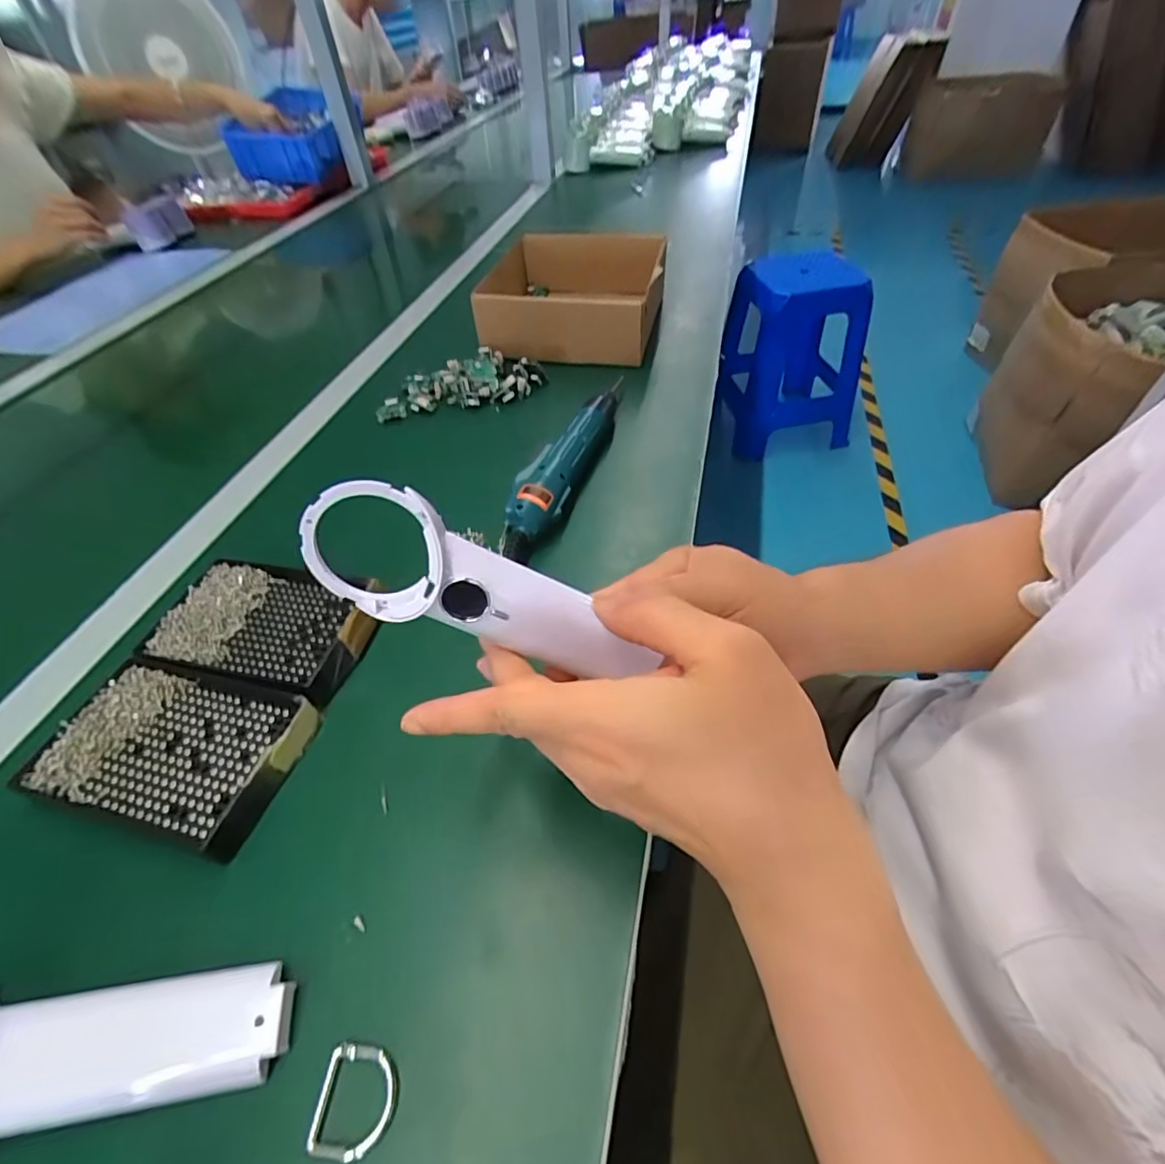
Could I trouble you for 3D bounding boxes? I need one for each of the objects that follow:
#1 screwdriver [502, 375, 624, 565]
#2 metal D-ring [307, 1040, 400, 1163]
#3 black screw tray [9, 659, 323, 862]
[{"bbox_3d":[-0.016,-0.105,0.469,0.038,0.034,0.223,13,51,16],"label":"screwdriver"},{"bbox_3d":[-0.091,0.209,0.219,0.031,0.004,0.034,2,49,7],"label":"metal D-ring"},{"bbox_3d":[-0.237,0.094,0.315,0.138,0.022,0.085,8,50,12],"label":"black screw tray"}]

